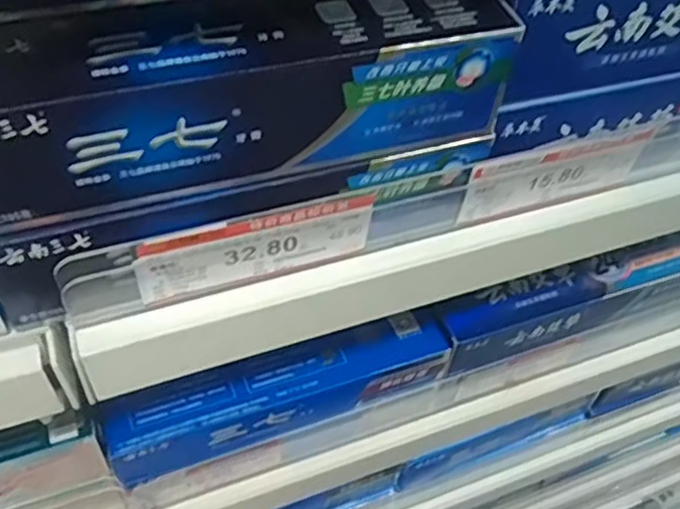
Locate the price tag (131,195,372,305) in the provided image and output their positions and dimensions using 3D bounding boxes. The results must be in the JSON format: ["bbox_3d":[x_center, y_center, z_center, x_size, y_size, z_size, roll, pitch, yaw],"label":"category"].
[{"bbox_3d":[-0.034,-0.004,0.284,0.102,0.036,0.004,-14,54,-16],"label":"price tag"}]

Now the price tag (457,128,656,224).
[{"bbox_3d":[0.106,-0.040,0.327,0.101,0.035,0.005,-15,54,-16],"label":"price tag"}]

